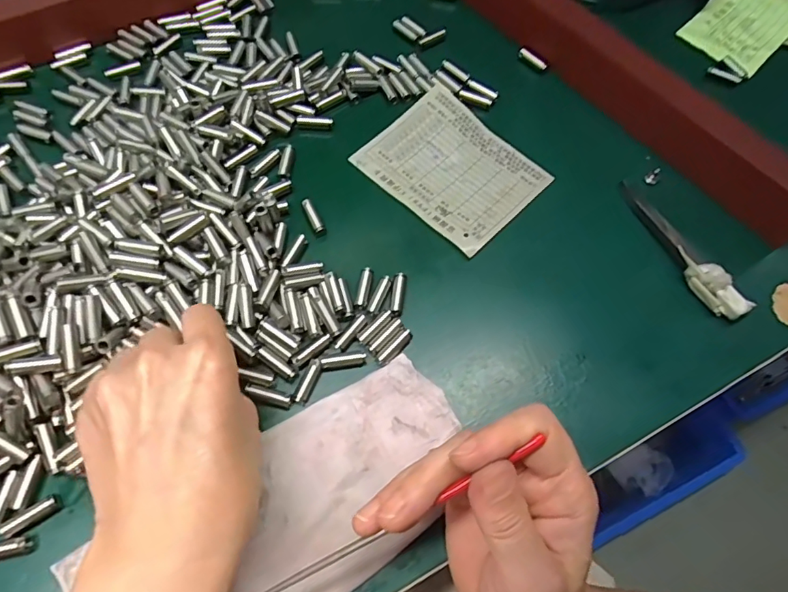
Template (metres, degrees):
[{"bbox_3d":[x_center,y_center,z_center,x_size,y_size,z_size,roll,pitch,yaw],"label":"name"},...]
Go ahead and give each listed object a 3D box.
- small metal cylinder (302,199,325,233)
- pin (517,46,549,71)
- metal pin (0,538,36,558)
[{"bbox_3d":[-0.050,-0.049,0.318,0.006,0.008,0.024,-23,68,-14],"label":"small metal cylinder"},{"bbox_3d":[0.106,-0.181,0.387,0.004,0.009,0.027,-36,72,-18],"label":"pin"},{"bbox_3d":[-0.181,0.117,0.232,0.026,0.004,0.007,-10,66,-8],"label":"metal pin"}]

